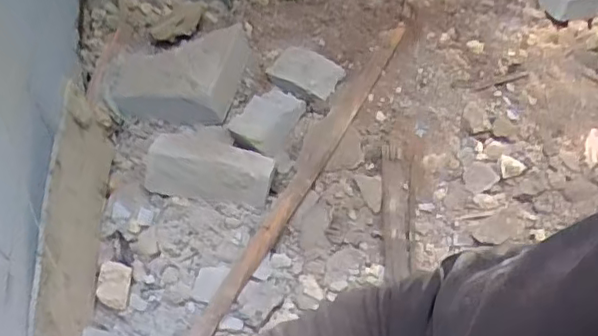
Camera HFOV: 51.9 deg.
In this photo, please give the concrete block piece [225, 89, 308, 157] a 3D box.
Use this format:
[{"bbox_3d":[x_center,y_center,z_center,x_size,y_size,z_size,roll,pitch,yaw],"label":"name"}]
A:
[{"bbox_3d":[-0.052,-0.082,1.070,0.093,0.053,0.125,28,56,20],"label":"concrete block piece"}]

